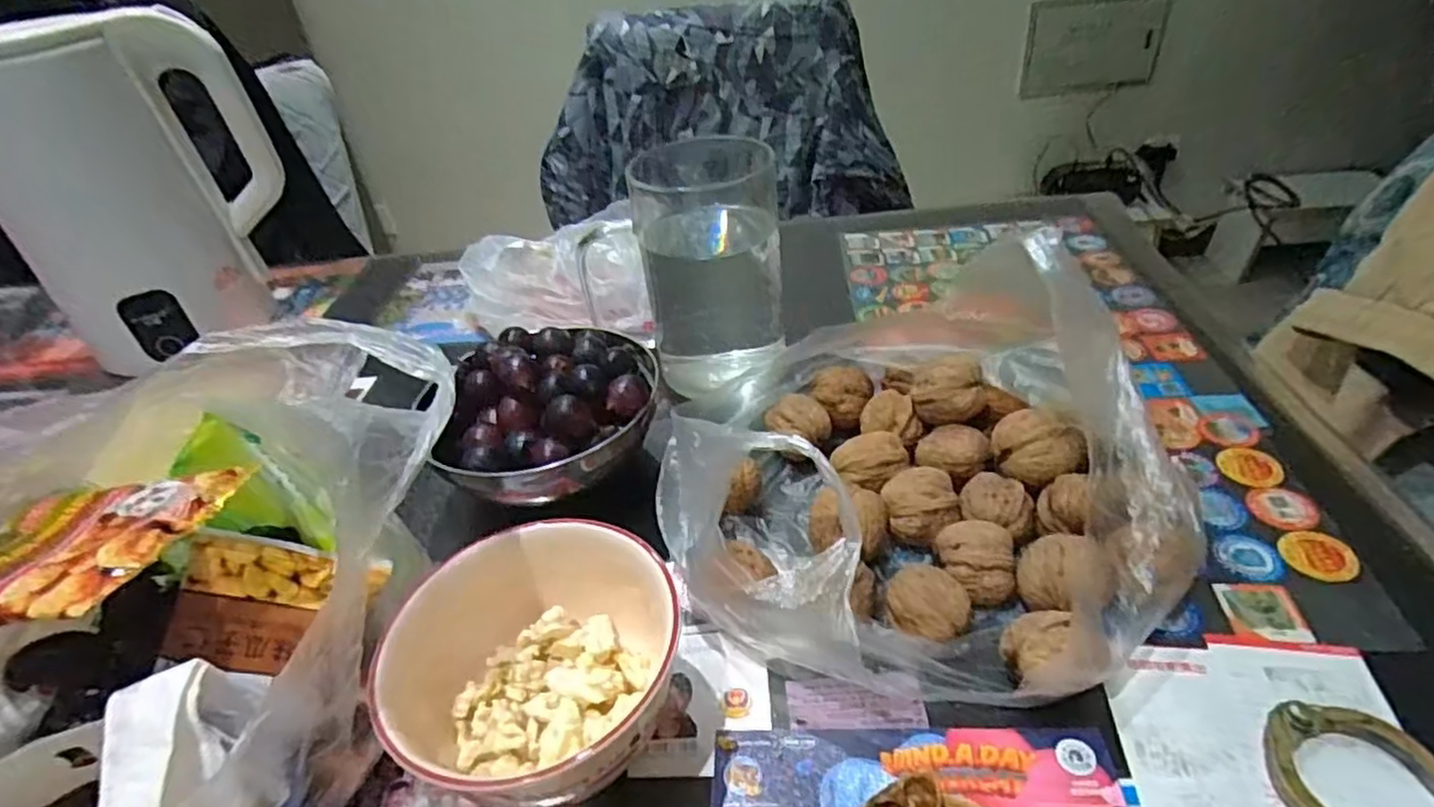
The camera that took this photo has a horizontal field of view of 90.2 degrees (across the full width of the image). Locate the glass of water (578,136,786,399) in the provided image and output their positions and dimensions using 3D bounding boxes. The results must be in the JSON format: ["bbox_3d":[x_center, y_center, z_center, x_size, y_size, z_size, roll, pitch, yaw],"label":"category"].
[{"bbox_3d":[-0.021,-0.086,0.457,0.123,0.126,0.088,-3,37,6],"label":"glass of water"}]

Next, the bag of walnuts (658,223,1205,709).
[{"bbox_3d":[0.096,0.027,0.353,0.234,0.096,0.211,1,38,11],"label":"bag of walnuts"}]

